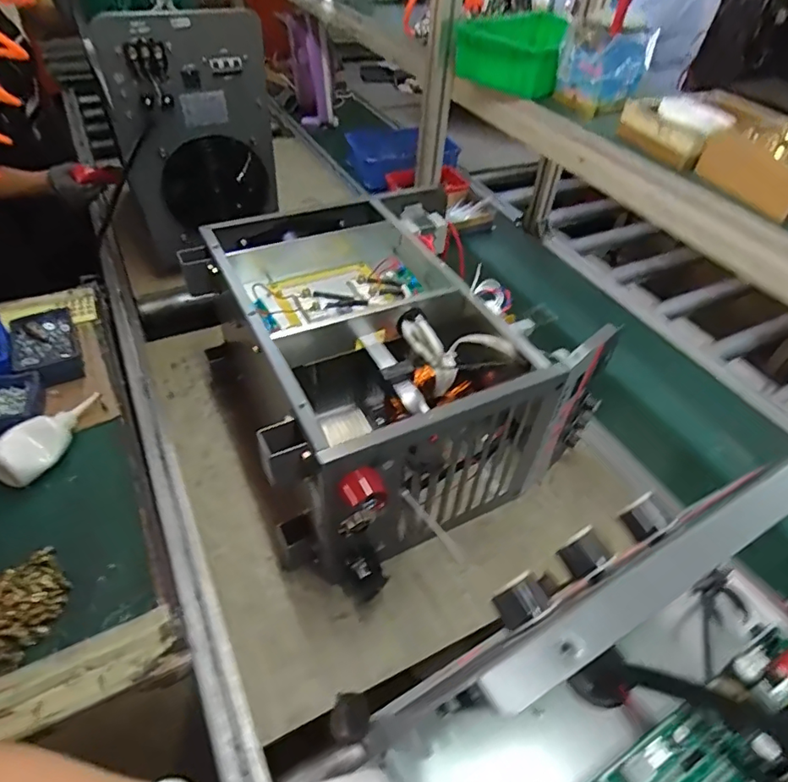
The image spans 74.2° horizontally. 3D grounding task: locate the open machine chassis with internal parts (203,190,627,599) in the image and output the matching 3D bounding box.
[{"bbox_3d":[-0.017,-0.055,0.750,0.429,0.234,0.512,-18,50,-21],"label":"open machine chassis with internal parts"}]

